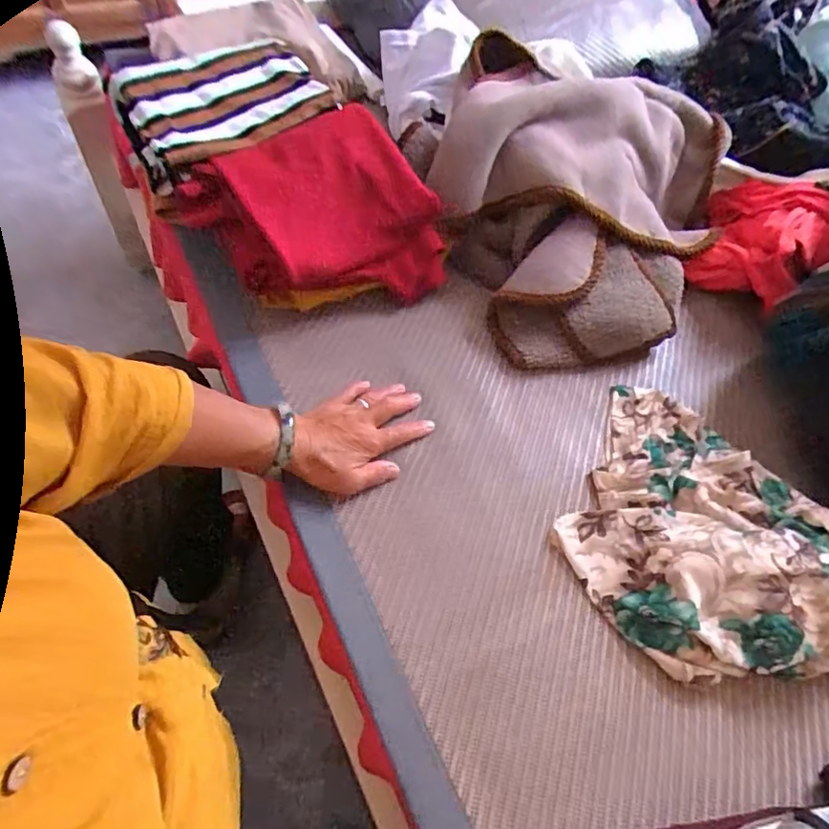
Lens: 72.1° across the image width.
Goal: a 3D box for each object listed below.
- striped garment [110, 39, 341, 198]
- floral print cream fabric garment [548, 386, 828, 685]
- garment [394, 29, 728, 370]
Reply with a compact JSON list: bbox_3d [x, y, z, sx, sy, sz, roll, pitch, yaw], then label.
[{"bbox_3d":[-0.219,-0.376,0.674,0.242,0.066,0.143,-26,66,-21],"label":"striped garment"},{"bbox_3d":[0.288,0.111,0.566,0.258,0.054,0.313,-33,69,-24],"label":"floral print cream fabric garment"},{"bbox_3d":[0.242,-0.305,0.758,0.431,0.163,0.430,-17,63,-17],"label":"garment"}]

